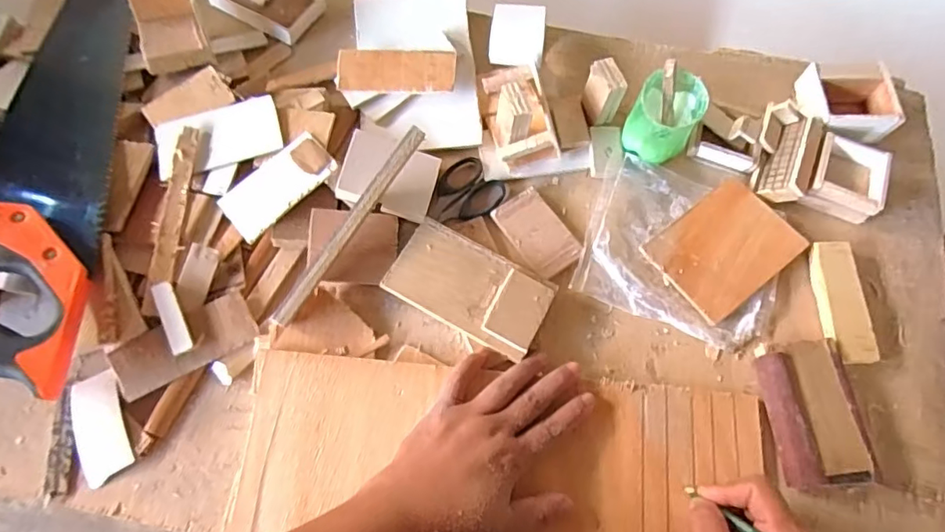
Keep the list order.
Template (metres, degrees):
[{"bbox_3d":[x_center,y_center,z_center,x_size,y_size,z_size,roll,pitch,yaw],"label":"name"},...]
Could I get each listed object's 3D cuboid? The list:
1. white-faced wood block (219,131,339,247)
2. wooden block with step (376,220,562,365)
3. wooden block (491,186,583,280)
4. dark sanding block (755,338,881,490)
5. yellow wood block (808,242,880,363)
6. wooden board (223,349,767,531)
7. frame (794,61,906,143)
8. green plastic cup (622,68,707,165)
[{"bbox_3d":[-0.161,-0.068,0.452,0.047,0.010,0.095,43,75,15],"label":"white-faced wood block"},{"bbox_3d":[-0.002,0.017,0.442,0.125,0.020,0.070,27,71,10],"label":"wooden block with step"},{"bbox_3d":[0.055,-0.029,0.473,0.047,0.005,0.076,-34,73,-12],"label":"wooden block"},{"bbox_3d":[0.263,0.113,0.421,0.068,0.021,0.104,-5,69,-2],"label":"dark sanding block"},{"bbox_3d":[0.307,0.030,0.456,0.032,0.017,0.101,-1,69,0],"label":"yellow wood block"},{"bbox_3d":[0.061,0.173,0.399,0.468,0.016,0.202,13,68,3],"label":"wooden board"},{"bbox_3d":[0.345,-0.151,0.512,0.082,0.034,0.063,4,69,2],"label":"frame"},{"bbox_3d":[0.165,-0.127,0.477,0.054,0.060,0.054,0,69,0],"label":"green plastic cup"}]

